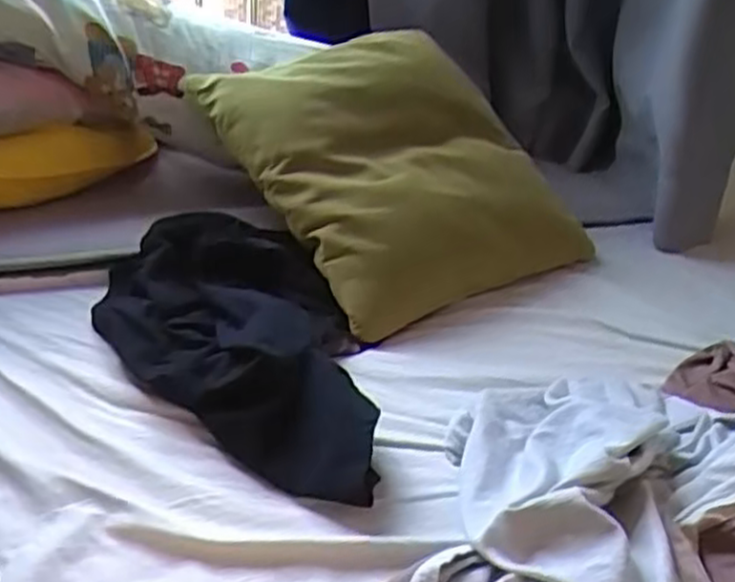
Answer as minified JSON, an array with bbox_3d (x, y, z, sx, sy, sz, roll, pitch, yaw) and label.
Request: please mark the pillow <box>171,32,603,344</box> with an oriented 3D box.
[{"bbox_3d":[0.042,-0.172,0.955,0.381,0.095,0.386,-20,60,-29],"label":"pillow"}]

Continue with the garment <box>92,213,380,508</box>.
[{"bbox_3d":[-0.105,0.041,0.728,0.226,0.076,0.422,-11,29,-29],"label":"garment"}]

